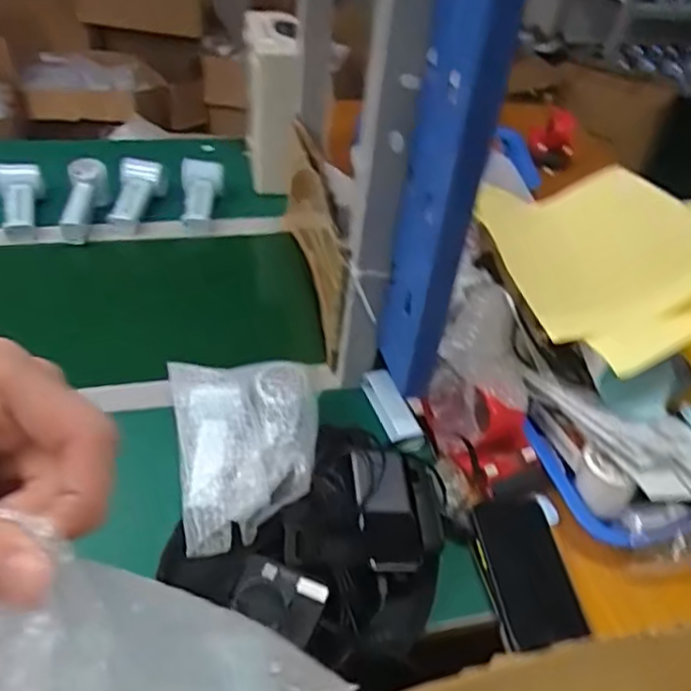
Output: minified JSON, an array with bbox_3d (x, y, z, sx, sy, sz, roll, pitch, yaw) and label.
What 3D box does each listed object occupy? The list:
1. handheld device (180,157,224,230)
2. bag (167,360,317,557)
[{"bbox_3d":[-0.233,-0.250,1.047,0.059,0.047,0.149,6,54,-1],"label":"handheld device"},{"bbox_3d":[-0.095,0.092,0.662,0.145,0.058,0.196,-13,46,-5],"label":"bag"}]

